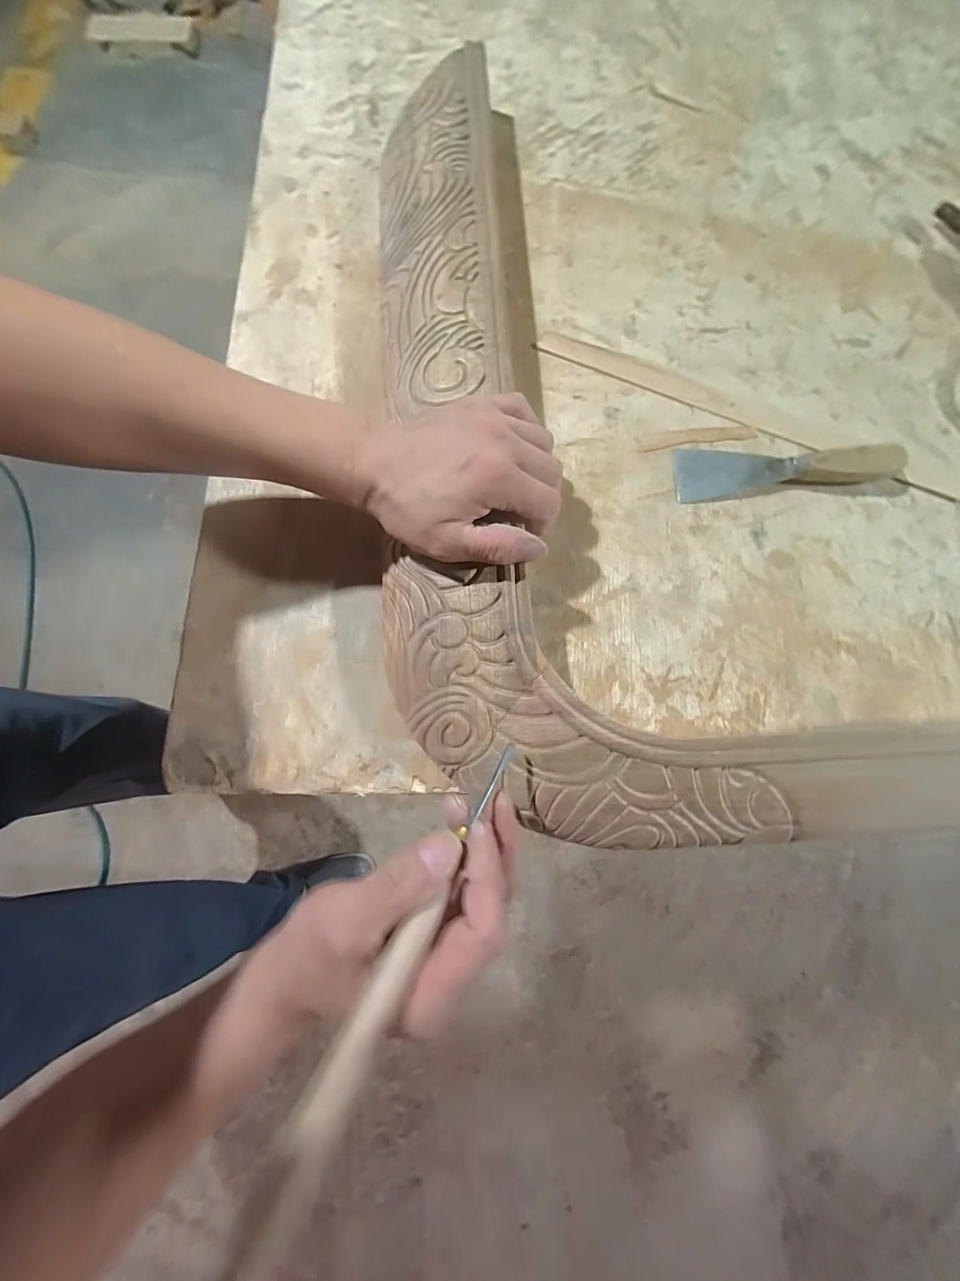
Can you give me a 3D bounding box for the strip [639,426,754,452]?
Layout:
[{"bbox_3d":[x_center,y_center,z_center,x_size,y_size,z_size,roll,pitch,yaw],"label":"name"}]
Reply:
[{"bbox_3d":[0.172,-0.161,0.350,0.094,0.004,0.014,-8,78,-3],"label":"strip"}]

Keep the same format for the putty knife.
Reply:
[{"bbox_3d":[0.232,-0.133,0.337,0.162,0.021,0.042,-3,78,-2],"label":"putty knife"}]

